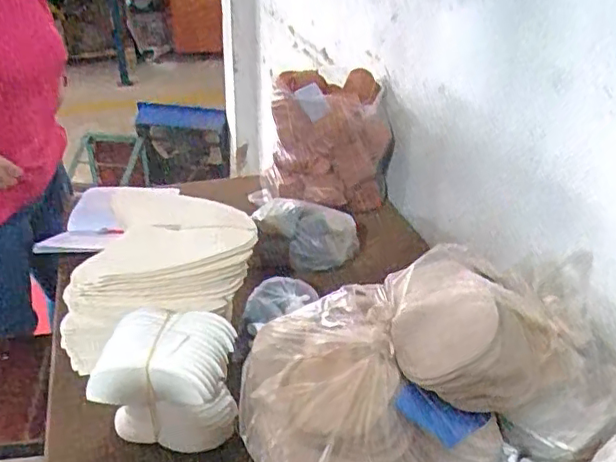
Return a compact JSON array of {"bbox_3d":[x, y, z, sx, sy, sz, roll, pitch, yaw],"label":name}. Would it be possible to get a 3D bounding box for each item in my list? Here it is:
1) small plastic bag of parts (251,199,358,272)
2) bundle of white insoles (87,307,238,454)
[{"bbox_3d":[-0.009,0.005,1.067,0.188,0.097,0.087,20,36,28],"label":"small plastic bag of parts"},{"bbox_3d":[-0.180,0.187,0.776,0.173,0.145,0.119,3,31,3],"label":"bundle of white insoles"}]

